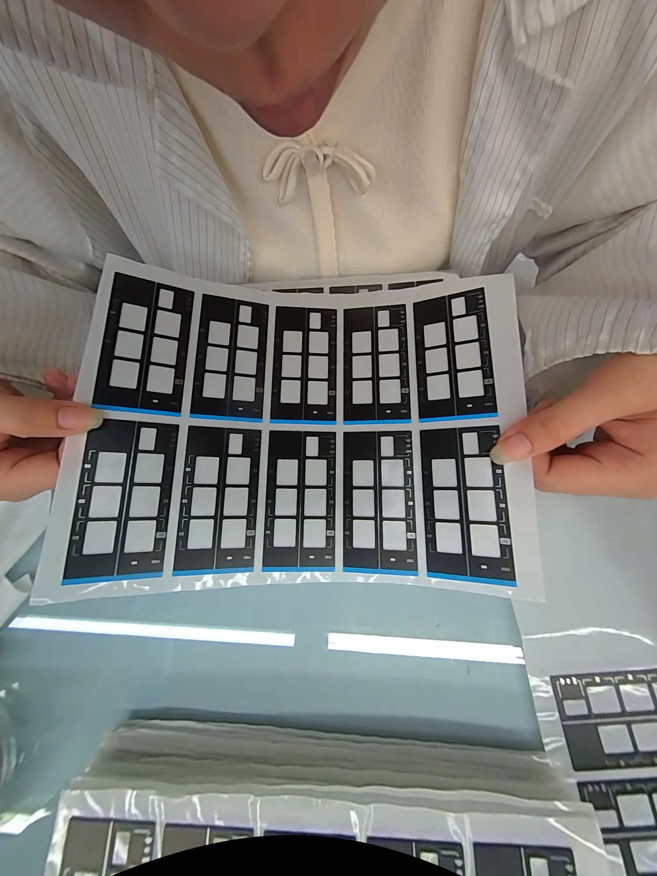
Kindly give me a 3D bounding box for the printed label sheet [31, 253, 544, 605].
[{"bbox_3d":[-0.016,-0.013,0.179,0.257,0.043,0.199,-1,75,0],"label":"printed label sheet"}]

